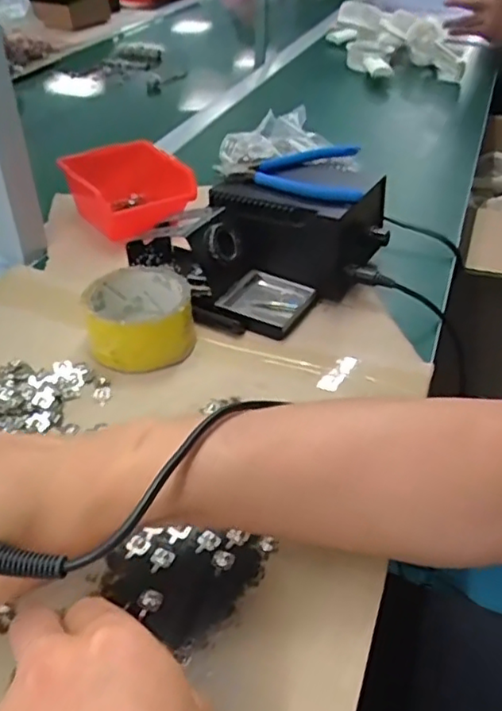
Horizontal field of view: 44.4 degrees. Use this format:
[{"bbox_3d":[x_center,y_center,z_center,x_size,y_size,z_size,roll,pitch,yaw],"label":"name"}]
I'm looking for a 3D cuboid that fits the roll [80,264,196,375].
[{"bbox_3d":[-0.091,-0.031,0.508,0.086,0.047,0.086,1,39,0],"label":"roll"}]

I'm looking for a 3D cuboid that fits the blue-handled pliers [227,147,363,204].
[{"bbox_3d":[0.044,-0.181,0.593,0.117,0.018,0.136,4,39,4],"label":"blue-handled pliers"}]

